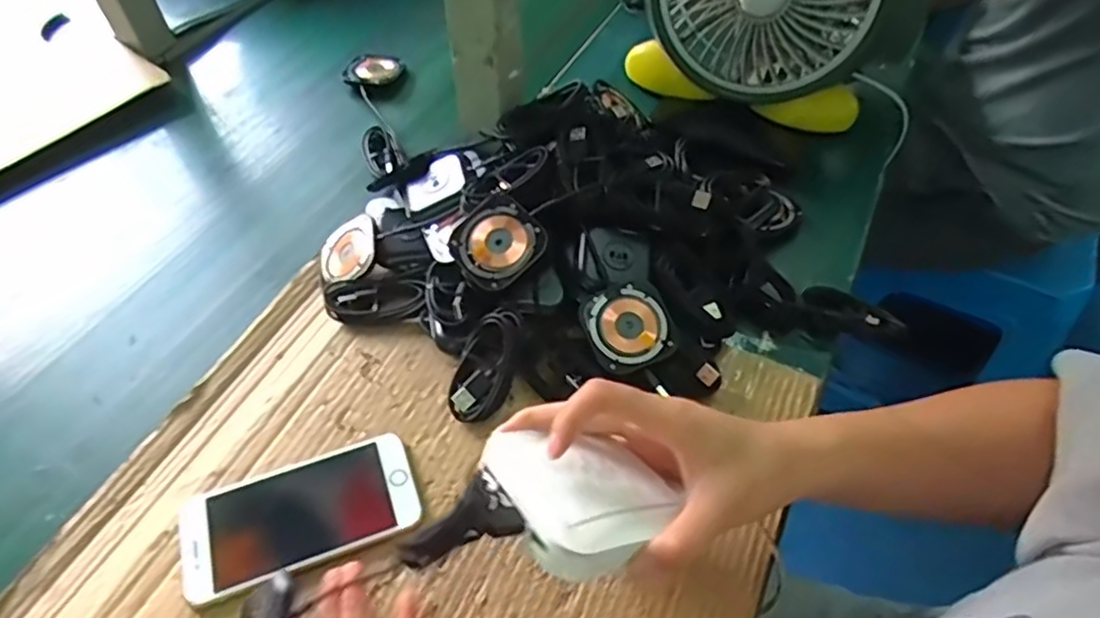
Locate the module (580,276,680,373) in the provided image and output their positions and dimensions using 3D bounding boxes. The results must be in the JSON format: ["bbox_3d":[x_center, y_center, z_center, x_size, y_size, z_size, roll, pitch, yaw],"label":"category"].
[{"bbox_3d":[0.054,0.012,0.451,0.059,0.012,0.061,-21,72,-10],"label":"module"}]

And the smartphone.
[{"bbox_3d":[-0.150,0.124,0.397,0.134,0.011,0.068,-19,55,-14],"label":"smartphone"}]

